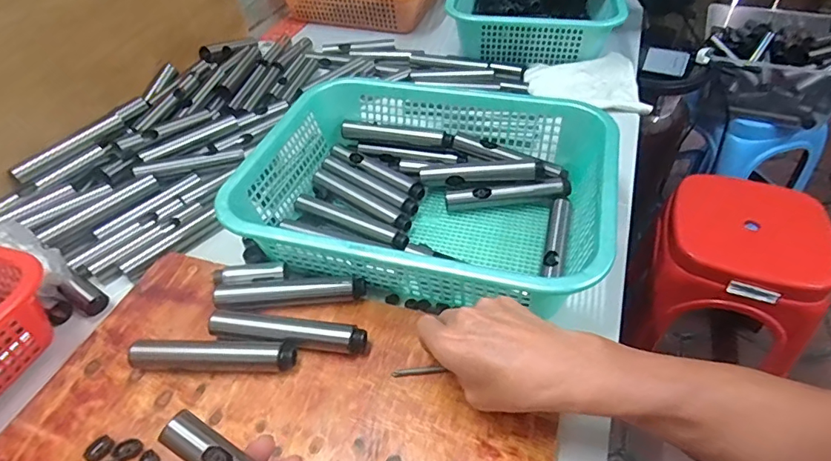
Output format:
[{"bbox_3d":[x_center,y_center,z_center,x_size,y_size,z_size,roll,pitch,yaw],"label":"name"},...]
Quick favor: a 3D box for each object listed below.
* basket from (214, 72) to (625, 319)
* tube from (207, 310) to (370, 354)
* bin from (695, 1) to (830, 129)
[{"bbox_3d":[0.013,-0.053,0.555,0.380,0.088,0.290,11,48,13],"label":"basket"},{"bbox_3d":[-0.123,0.099,0.469,0.154,0.018,0.026,6,47,9],"label":"tube"},{"bbox_3d":[0.817,-0.389,1.136,0.297,0.145,0.353,18,49,19],"label":"bin"}]

